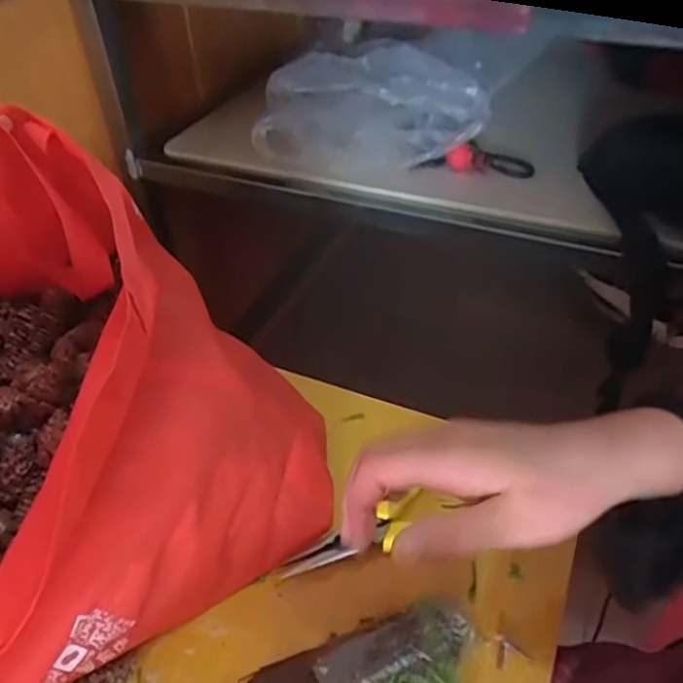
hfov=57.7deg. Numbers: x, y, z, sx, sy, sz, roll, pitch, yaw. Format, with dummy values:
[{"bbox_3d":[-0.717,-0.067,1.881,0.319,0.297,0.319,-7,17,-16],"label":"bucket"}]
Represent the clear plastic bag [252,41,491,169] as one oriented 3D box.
[{"bbox_3d":[0.030,-0.247,0.654,0.234,0.113,0.082,18,46,21],"label":"clear plastic bag"}]

